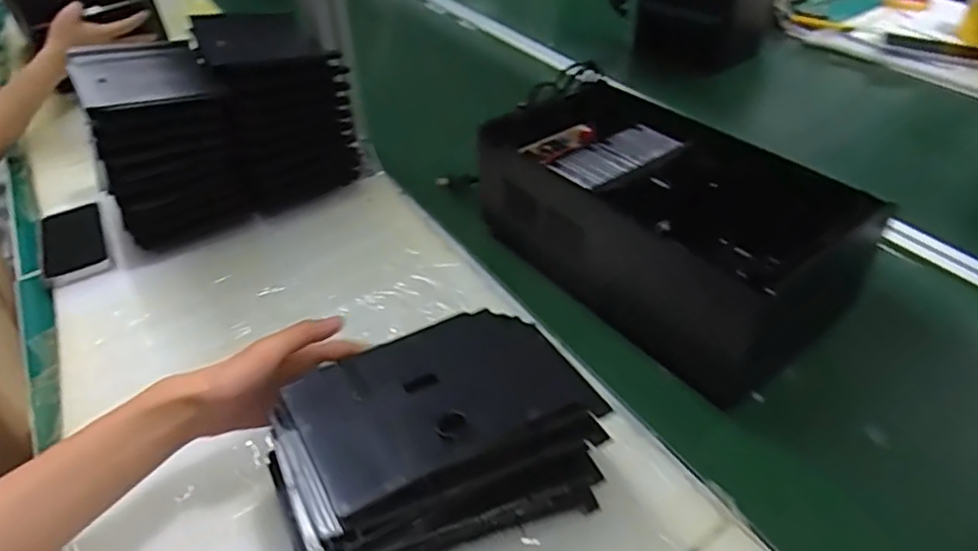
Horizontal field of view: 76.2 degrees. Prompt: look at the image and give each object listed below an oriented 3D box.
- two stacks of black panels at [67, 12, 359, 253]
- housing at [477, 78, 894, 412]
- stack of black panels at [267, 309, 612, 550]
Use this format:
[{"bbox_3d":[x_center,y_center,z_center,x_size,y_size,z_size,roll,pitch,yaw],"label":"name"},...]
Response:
[{"bbox_3d":[-0.312,-0.171,0.741,0.260,0.185,0.177,-24,45,-23],"label":"two stacks of black panels"},{"bbox_3d":[0.176,-0.062,0.632,0.221,0.130,0.340,-30,47,-28],"label":"housing"},{"bbox_3d":[-0.037,0.113,0.437,0.203,0.109,0.131,-17,43,-16],"label":"stack of black panels"}]

